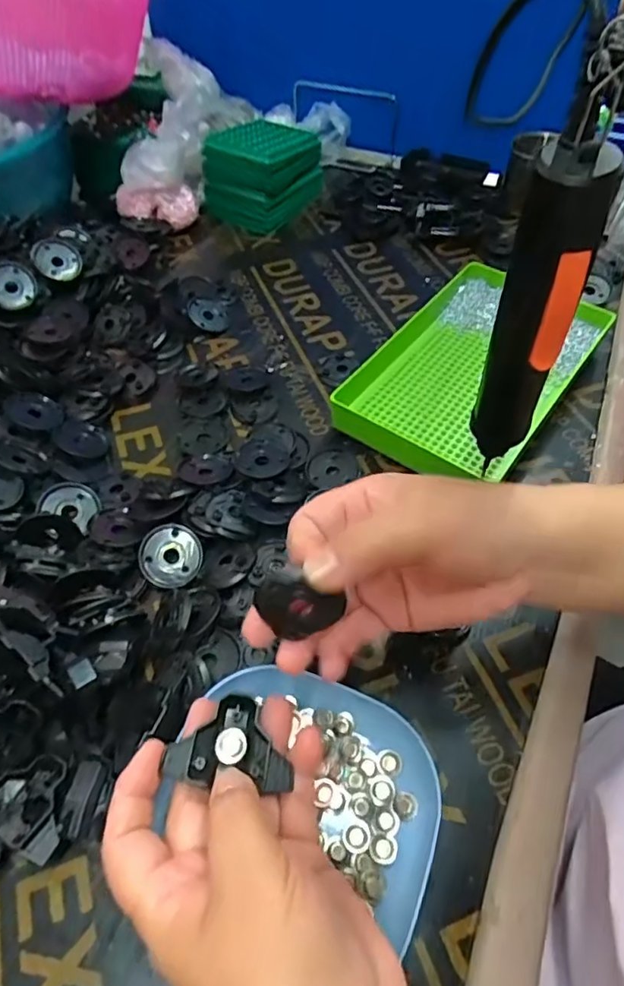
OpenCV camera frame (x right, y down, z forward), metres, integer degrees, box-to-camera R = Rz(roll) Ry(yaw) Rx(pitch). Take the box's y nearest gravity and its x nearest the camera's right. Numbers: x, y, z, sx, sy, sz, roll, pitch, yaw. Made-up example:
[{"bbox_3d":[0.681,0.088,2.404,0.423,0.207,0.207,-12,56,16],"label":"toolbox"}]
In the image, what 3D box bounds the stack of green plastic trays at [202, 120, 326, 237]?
[{"bbox_3d":[-0.056,-0.394,0.684,0.111,0.082,0.133,19,56,14],"label":"stack of green plastic trays"}]

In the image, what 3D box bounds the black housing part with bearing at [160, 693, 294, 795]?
[{"bbox_3d":[-0.038,0.118,0.270,0.055,0.012,0.038,4,54,3],"label":"black housing part with bearing"}]

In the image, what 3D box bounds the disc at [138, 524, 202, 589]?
[{"bbox_3d":[-0.098,0.044,0.393,0.043,0.006,0.043,0,73,-1],"label":"disc"}]

